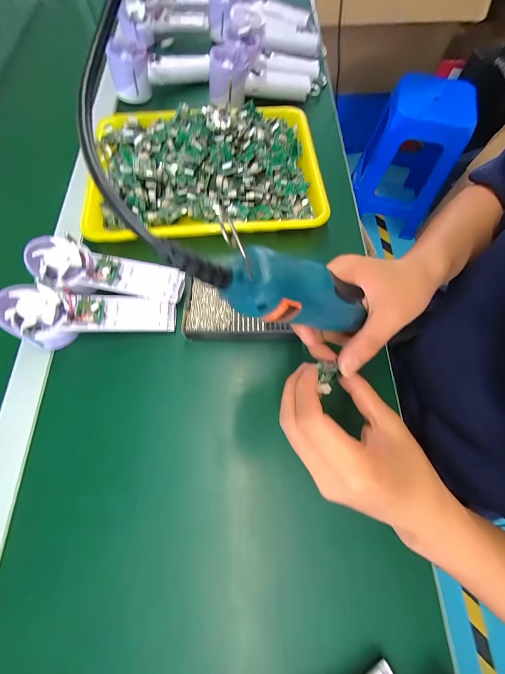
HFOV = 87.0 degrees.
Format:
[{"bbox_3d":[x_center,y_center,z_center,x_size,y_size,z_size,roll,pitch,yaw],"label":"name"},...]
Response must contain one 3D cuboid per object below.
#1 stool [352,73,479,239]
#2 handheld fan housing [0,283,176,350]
[{"bbox_3d":[0.669,-0.771,1.149,0.342,0.428,0.350,18,69,7],"label":"stool"},{"bbox_3d":[-0.181,-0.022,0.308,0.174,0.039,0.059,0,68,-14],"label":"handheld fan housing"}]

